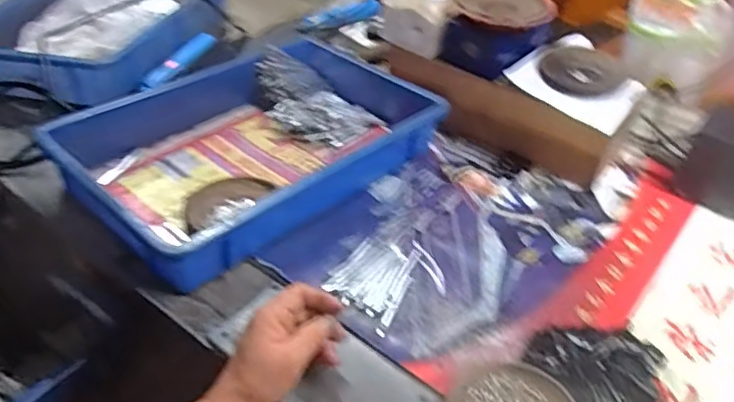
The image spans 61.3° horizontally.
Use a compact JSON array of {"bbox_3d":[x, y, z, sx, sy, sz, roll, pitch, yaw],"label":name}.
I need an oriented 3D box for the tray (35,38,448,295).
[{"bbox_3d":[-0.138,-0.076,0.790,0.292,0.086,0.453,33,47,30],"label":"tray"}]

